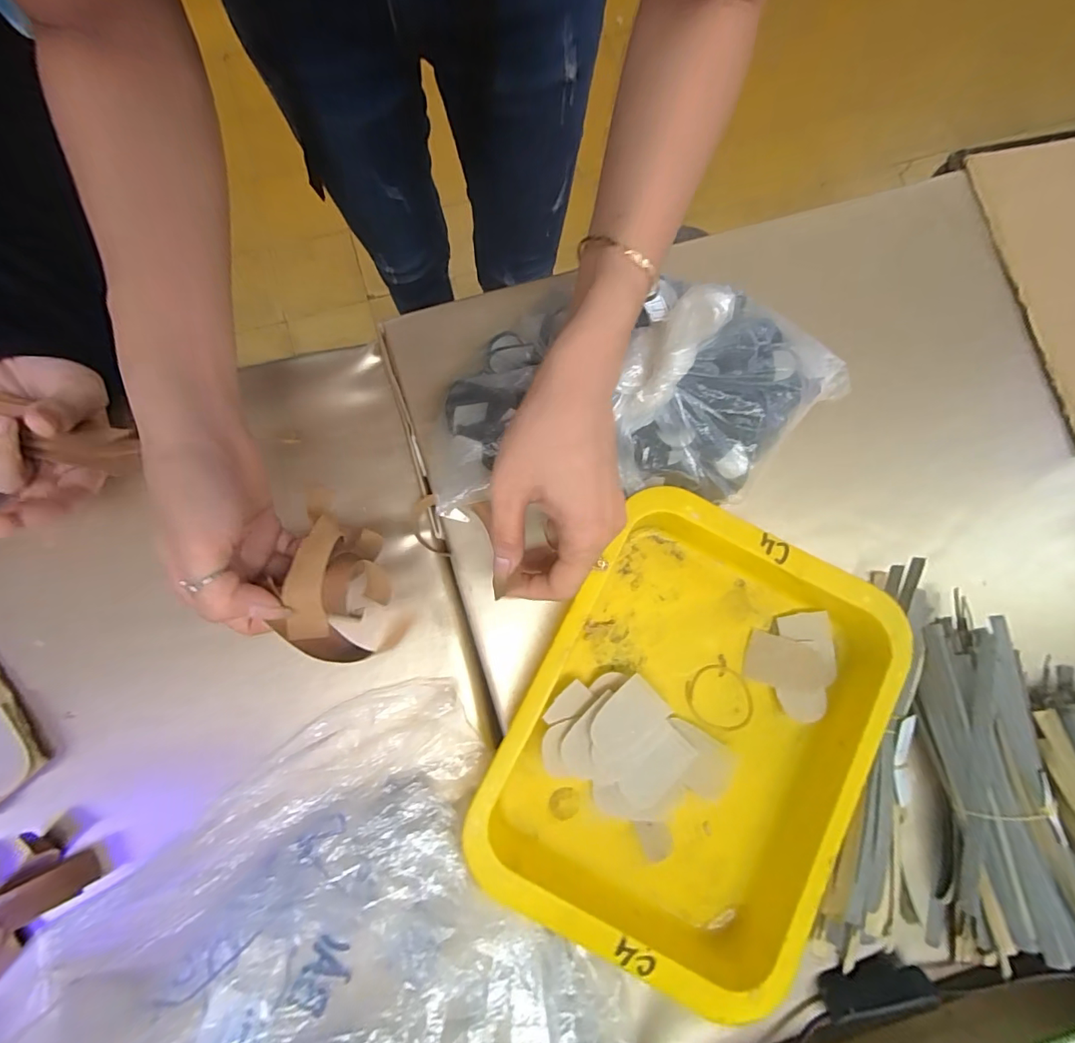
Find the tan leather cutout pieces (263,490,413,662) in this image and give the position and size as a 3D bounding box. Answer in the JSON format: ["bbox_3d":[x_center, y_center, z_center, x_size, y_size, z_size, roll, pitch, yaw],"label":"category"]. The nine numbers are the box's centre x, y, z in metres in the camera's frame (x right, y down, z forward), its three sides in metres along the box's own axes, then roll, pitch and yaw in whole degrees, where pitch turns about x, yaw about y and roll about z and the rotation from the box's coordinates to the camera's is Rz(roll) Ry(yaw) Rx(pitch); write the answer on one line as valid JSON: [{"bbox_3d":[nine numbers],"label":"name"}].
[{"bbox_3d":[-0.103,0.034,0.270,0.052,0.047,0.081,13,79,1],"label":"tan leather cutout pieces"}]

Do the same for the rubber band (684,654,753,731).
[{"bbox_3d":[0.122,0.118,0.325,0.041,0.004,0.045,0,79,-1],"label":"rubber band"}]

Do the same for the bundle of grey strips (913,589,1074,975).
[{"bbox_3d":[0.277,0.162,0.299,0.058,0.048,0.206,-2,79,-2],"label":"bundle of grey strips"}]

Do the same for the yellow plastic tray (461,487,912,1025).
[{"bbox_3d":[0.094,0.129,0.302,0.198,0.042,0.252,30,80,4],"label":"yellow plastic tray"}]

